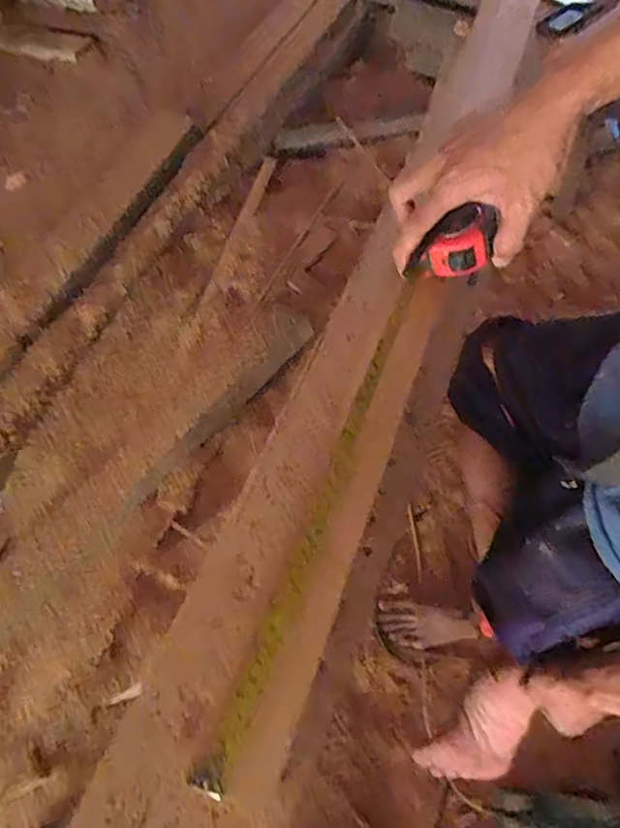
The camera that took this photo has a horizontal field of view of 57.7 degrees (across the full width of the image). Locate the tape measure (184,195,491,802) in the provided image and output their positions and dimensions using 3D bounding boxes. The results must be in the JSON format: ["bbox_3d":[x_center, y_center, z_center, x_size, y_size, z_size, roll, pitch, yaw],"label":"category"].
[{"bbox_3d":[0.033,0.025,0.384,0.048,0.043,0.423,23,69,12],"label":"tape measure"}]

